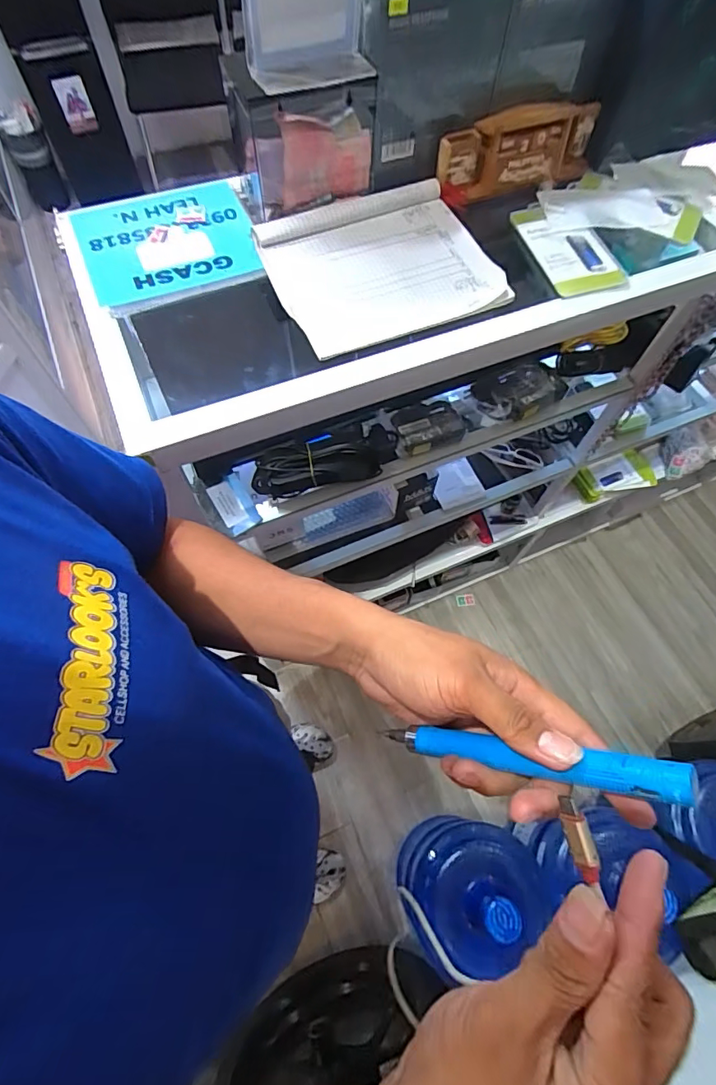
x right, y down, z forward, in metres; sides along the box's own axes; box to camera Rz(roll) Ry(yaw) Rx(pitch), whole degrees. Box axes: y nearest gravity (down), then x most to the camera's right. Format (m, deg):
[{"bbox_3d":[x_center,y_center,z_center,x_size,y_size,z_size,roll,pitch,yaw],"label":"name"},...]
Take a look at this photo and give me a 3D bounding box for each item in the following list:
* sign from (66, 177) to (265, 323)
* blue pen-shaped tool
[{"bbox_3d":[-0.228,-0.364,0.590,0.199,0.012,0.192,-22,66,-11],"label":"sign"},{"bbox_3d":[0.084,0.121,0.276,0.177,0.010,0.017,-13,53,44],"label":"blue pen-shaped tool"}]

